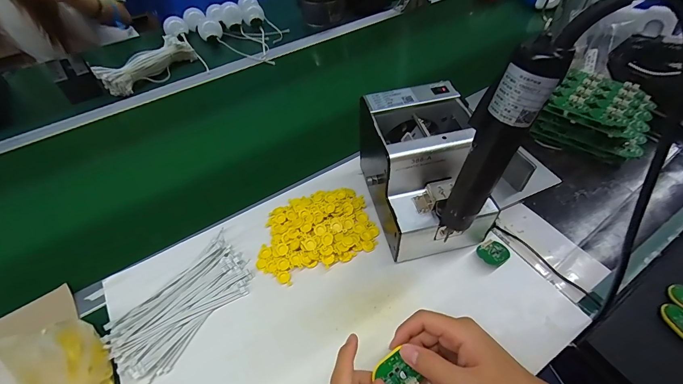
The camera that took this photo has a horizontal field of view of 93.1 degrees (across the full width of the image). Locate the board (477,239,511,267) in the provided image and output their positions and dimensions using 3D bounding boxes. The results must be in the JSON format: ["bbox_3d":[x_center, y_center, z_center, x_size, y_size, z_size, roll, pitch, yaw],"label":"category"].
[{"bbox_3d":[0.202,0.079,0.427,0.046,0.006,0.033,-23,54,-29],"label":"board"}]

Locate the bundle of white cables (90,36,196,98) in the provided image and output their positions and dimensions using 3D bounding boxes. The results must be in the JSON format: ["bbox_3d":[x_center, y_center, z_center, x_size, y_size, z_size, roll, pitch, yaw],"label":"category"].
[{"bbox_3d":[-0.441,-0.289,0.747,0.061,0.052,0.211,31,55,23],"label":"bundle of white cables"}]

